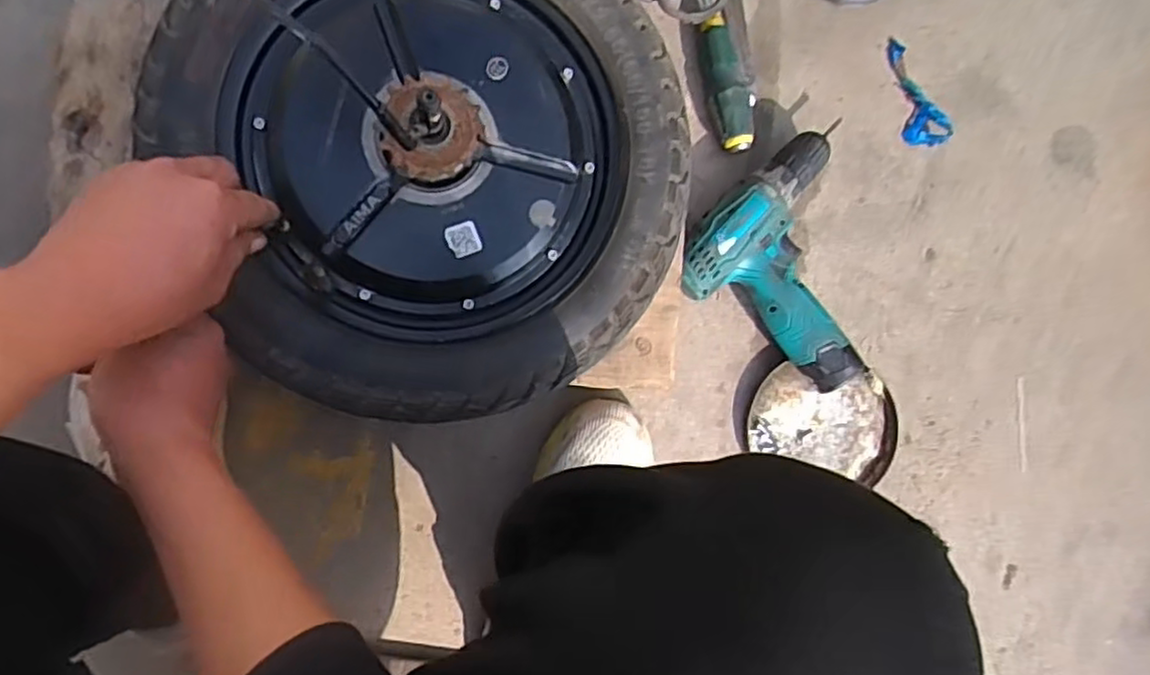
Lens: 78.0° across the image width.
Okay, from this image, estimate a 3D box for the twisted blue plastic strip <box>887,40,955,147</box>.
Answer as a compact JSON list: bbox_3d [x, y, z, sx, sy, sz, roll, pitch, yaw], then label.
[{"bbox_3d":[0.324,-0.235,0.678,0.033,0.021,0.109,-18,89,-10],"label":"twisted blue plastic strip"}]

